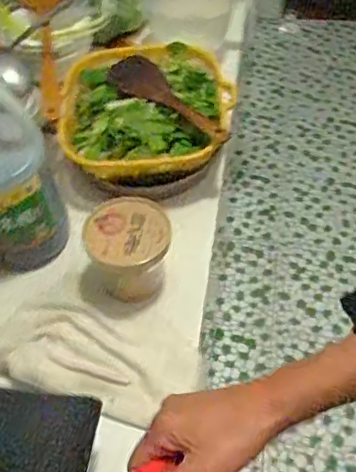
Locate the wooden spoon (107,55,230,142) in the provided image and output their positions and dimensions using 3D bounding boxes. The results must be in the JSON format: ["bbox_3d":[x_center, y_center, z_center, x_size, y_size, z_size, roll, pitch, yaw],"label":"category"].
[{"bbox_3d":[-0.005,-0.192,0.765,0.195,0.032,0.052,30,61,24],"label":"wooden spoon"}]

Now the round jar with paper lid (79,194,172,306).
[{"bbox_3d":[-0.059,0.013,0.676,0.096,0.088,0.093,0,52,0],"label":"round jar with paper lid"}]

